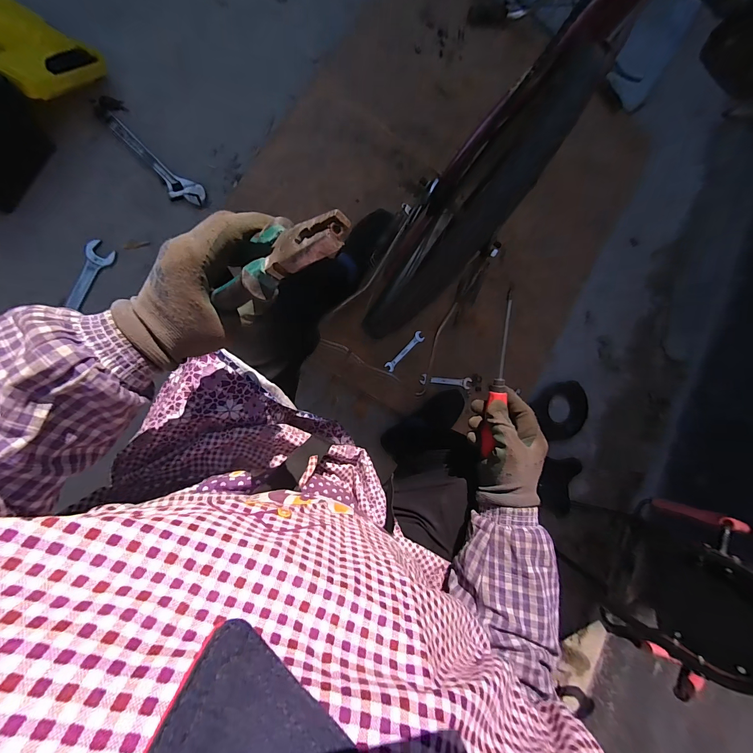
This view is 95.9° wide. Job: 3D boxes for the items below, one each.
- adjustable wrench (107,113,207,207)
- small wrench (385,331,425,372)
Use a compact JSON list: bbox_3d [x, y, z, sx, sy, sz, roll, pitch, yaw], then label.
[{"bbox_3d":[-0.533,-0.513,0.820,0.261,0.009,0.067,42,82,-11],"label":"adjustable wrench"},{"bbox_3d":[0.079,-0.069,0.943,0.028,0.013,0.143,43,82,7],"label":"small wrench"}]

